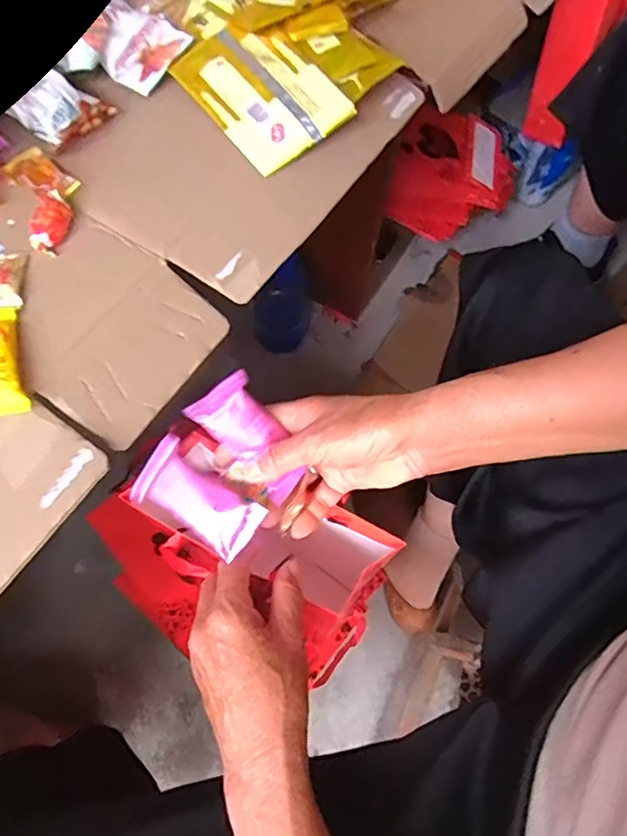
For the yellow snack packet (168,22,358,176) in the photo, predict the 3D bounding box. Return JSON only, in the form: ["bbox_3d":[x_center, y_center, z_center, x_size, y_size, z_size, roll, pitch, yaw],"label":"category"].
[{"bbox_3d":[-0.050,-0.296,0.487,0.099,0.010,0.148,-40,80,-1],"label":"yellow snack packet"}]

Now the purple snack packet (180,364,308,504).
[{"bbox_3d":[-0.039,0.017,0.370,0.043,0.093,0.016,-45,28,-21],"label":"purple snack packet"}]

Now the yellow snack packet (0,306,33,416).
[{"bbox_3d":[-0.213,-0.041,0.368,0.025,0.015,0.083,-16,65,-10],"label":"yellow snack packet"}]

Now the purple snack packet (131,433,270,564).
[{"bbox_3d":[-0.080,0.056,0.378,0.095,0.017,0.046,32,87,18],"label":"purple snack packet"}]

